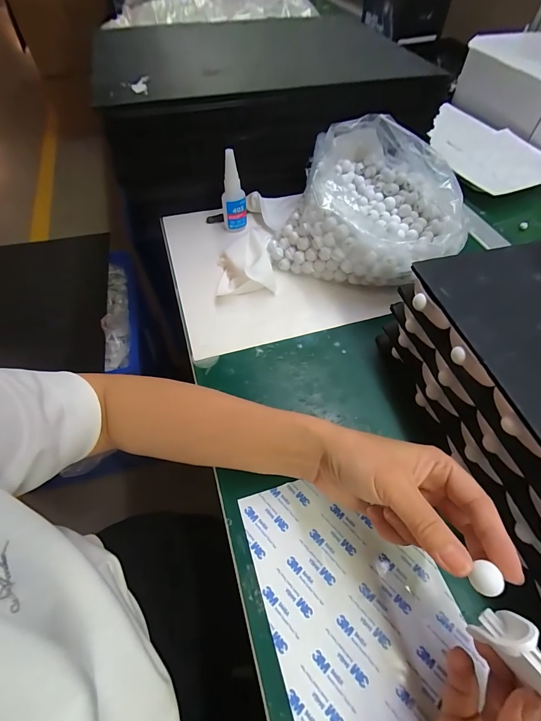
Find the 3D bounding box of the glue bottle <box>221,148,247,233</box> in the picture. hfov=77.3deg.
[{"bbox_3d":[-0.051,-0.228,0.466,0.033,0.103,0.026,-8,55,-6],"label":"glue bottle"}]

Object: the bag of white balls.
[{"bbox_3d":[0.141,-0.209,0.452,0.206,0.114,0.227,23,58,15],"label":"bag of white balls"}]

